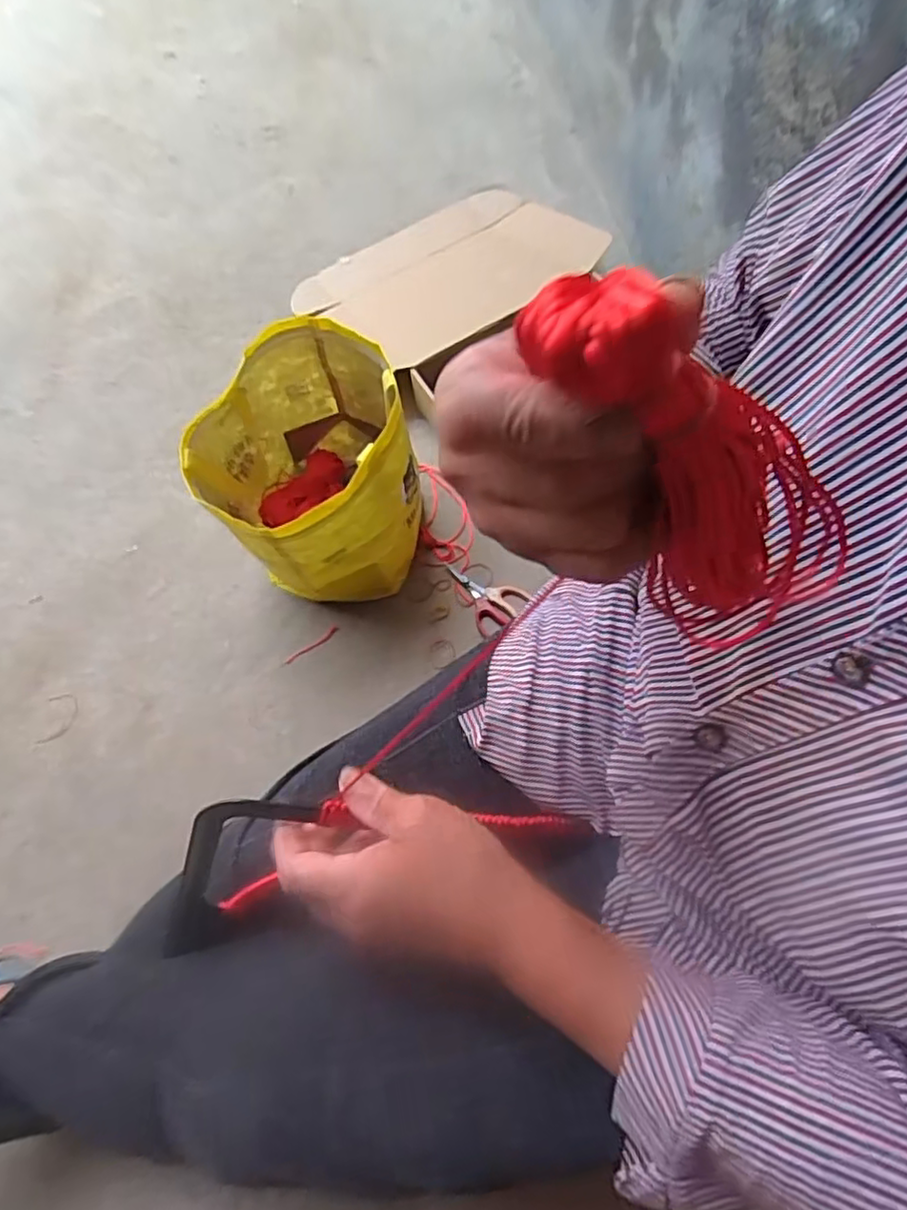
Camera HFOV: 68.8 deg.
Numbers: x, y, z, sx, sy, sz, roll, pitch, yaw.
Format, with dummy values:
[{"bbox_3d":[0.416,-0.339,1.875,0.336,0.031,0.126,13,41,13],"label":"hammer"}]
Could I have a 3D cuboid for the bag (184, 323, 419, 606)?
[{"bbox_3d":[-0.170,-0.150,0.815,0.235,0.259,0.235,-22,69,-7],"label":"bag"}]

